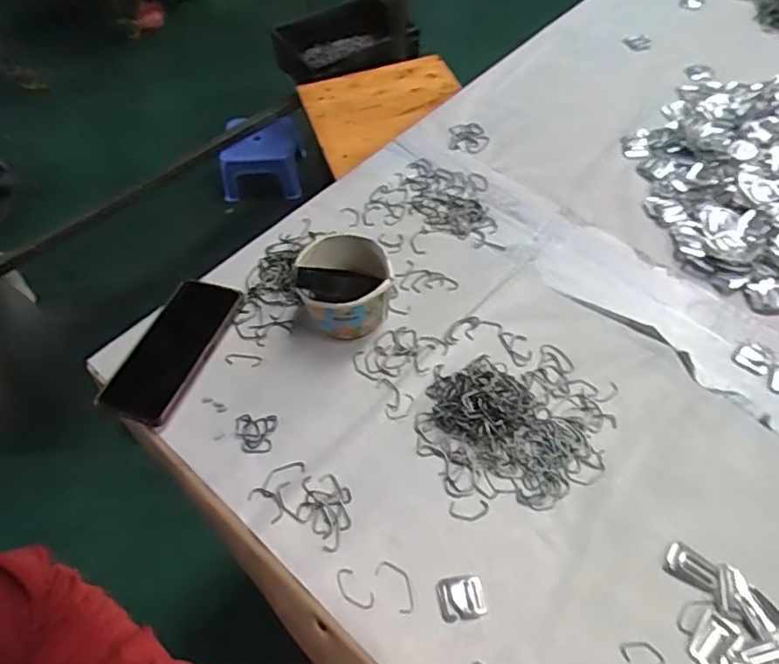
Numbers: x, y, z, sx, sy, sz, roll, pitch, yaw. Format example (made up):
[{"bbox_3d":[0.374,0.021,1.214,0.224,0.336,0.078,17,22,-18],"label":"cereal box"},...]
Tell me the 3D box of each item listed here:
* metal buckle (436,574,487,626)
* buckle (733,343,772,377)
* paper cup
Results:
[{"bbox_3d":[0.058,0.212,0.474,0.037,0.004,0.034,-11,56,-5],"label":"metal buckle"},{"bbox_3d":[0.363,0.026,0.593,0.032,0.004,0.034,34,64,23],"label":"buckle"},{"bbox_3d":[-0.043,-0.044,0.605,0.087,0.083,0.085,-1,56,2],"label":"paper cup"}]

